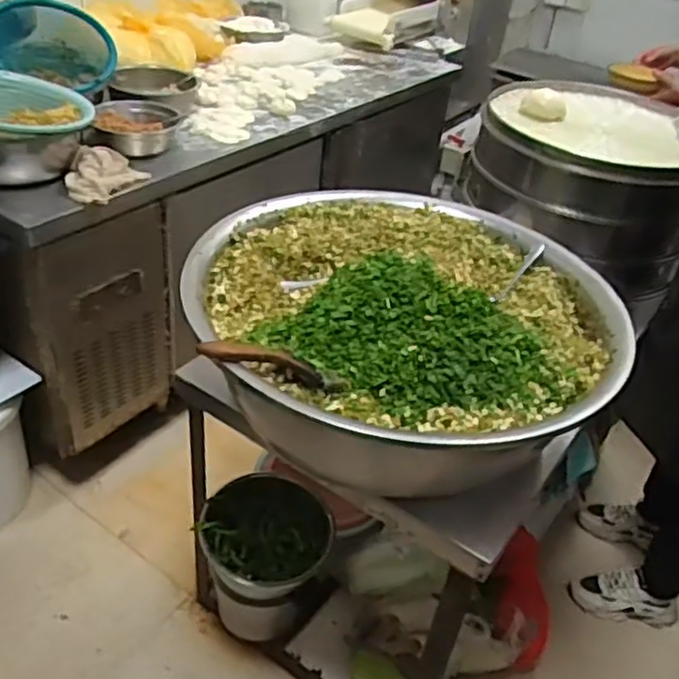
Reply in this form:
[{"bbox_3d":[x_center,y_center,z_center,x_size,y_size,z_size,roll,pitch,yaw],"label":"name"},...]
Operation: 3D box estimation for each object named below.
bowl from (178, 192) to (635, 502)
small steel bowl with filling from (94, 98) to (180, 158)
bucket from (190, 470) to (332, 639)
[{"bbox_3d":[0.098,-0.041,1.119,0.638,0.256,0.637,5,36,-4],"label":"bowl"},{"bbox_3d":[-0.471,-0.497,1.641,0.182,0.083,0.151,2,36,-8],"label":"small steel bowl with filling"},{"bbox_3d":[-0.164,0.462,1.419,0.231,0.303,0.210,5,36,-4],"label":"bucket"}]

